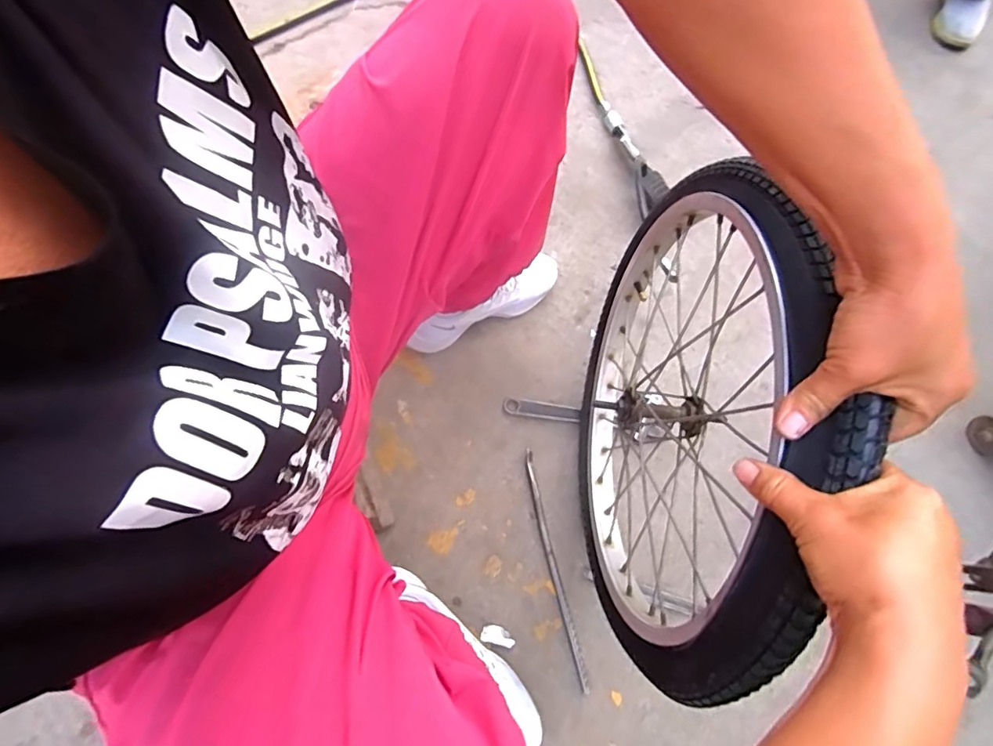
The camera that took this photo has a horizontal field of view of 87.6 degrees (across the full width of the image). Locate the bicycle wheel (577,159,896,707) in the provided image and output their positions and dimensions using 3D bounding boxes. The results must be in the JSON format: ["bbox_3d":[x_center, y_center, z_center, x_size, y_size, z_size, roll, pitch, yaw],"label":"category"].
[{"bbox_3d":[0.166,0.046,0.522,0.074,0.460,0.454,2,71,-1],"label":"bicycle wheel"}]

